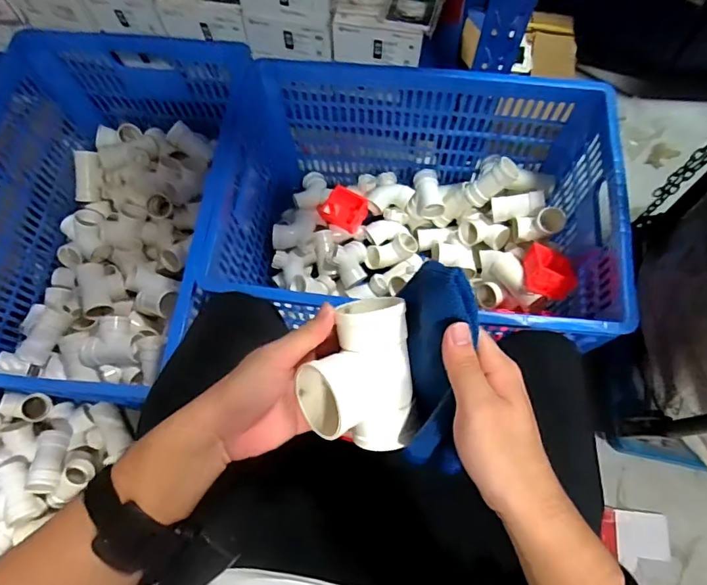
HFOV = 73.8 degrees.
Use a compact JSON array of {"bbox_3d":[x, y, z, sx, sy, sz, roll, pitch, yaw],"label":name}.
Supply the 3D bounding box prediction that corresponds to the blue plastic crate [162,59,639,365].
[{"bbox_3d":[0.110,-0.128,0.949,0.674,0.360,0.478,8,70,4],"label":"blue plastic crate"}]

